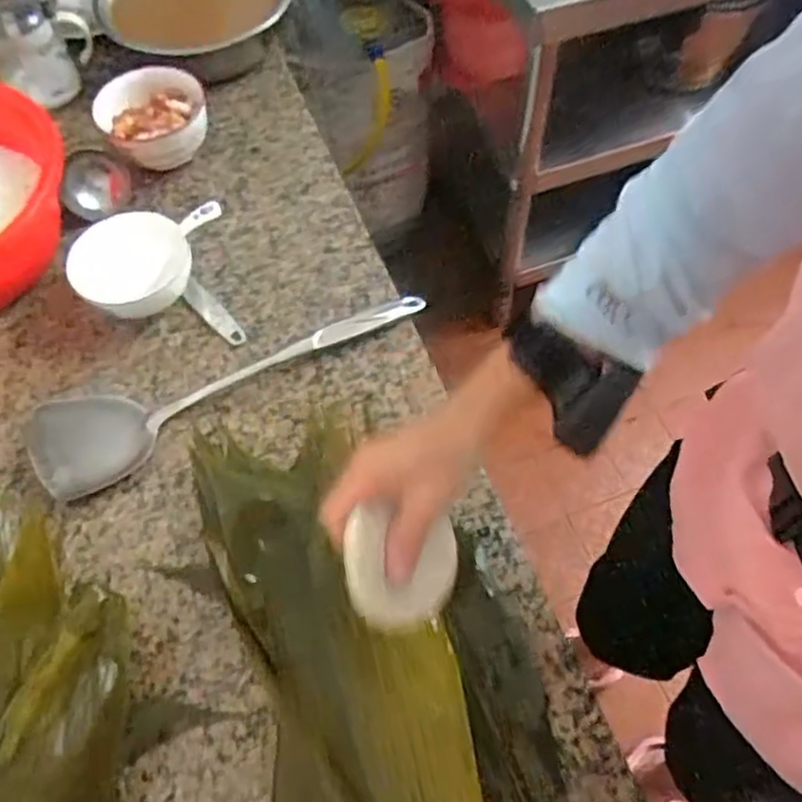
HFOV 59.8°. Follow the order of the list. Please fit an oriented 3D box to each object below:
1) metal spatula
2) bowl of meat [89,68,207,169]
[{"bbox_3d":[-0.151,-0.031,0.628,0.357,0.024,0.085,-29,64,-15],"label":"metal spatula"},{"bbox_3d":[-0.260,-0.296,0.748,0.116,0.071,0.094,-22,62,-11],"label":"bowl of meat"}]

